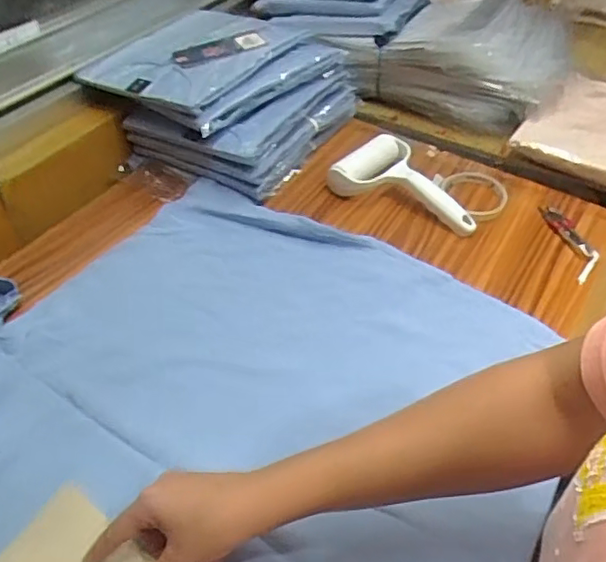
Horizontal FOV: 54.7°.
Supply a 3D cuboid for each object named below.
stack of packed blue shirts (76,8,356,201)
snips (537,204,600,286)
[{"bbox_3d":[-0.092,-0.250,0.791,0.251,0.134,0.286,29,52,23],"label":"stack of packed blue shirts"},{"bbox_3d":[0.326,-0.054,0.710,0.041,0.013,0.139,-3,47,-5],"label":"snips"}]

